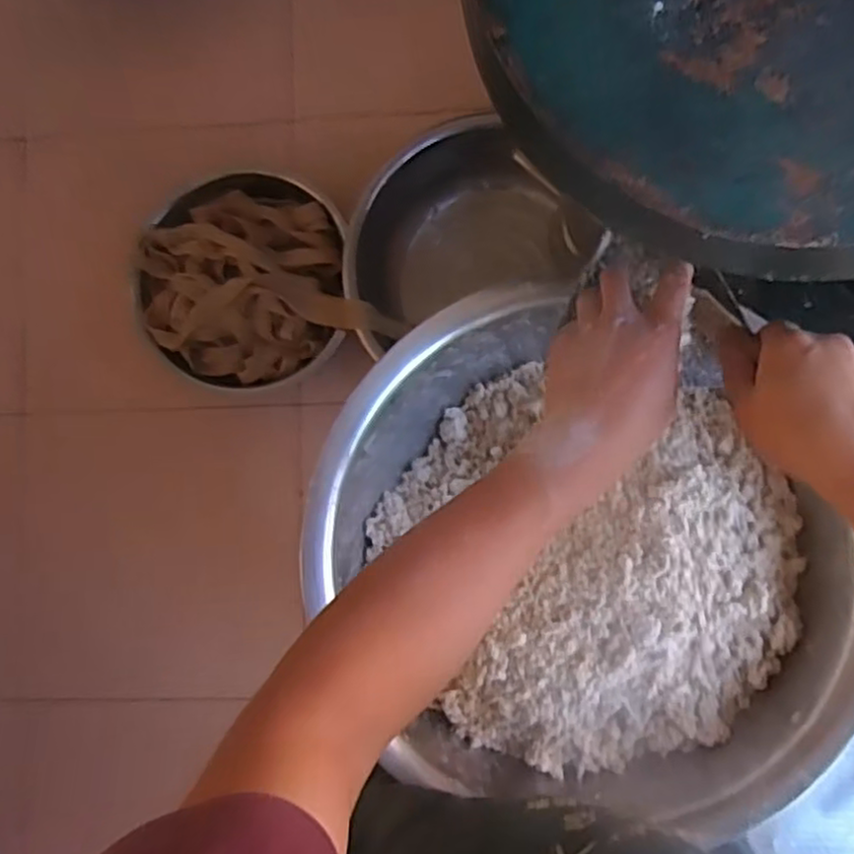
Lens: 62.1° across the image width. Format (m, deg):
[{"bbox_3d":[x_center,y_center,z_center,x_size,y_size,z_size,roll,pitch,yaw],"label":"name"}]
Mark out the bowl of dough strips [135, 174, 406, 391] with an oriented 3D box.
[{"bbox_3d":[-0.354,-0.300,1.387,0.421,0.160,0.449,0,88,4],"label":"bowl of dough strips"}]

